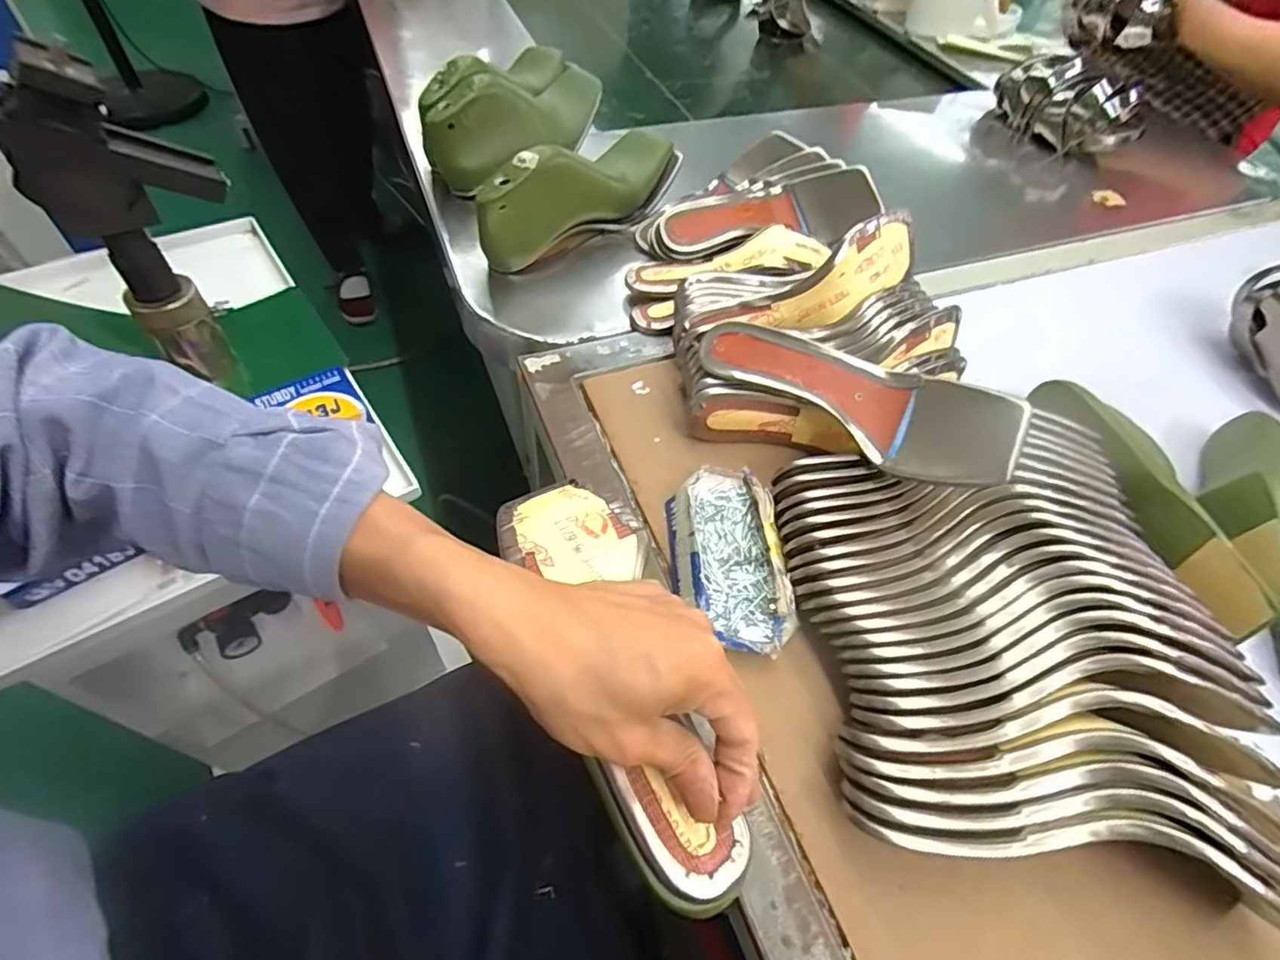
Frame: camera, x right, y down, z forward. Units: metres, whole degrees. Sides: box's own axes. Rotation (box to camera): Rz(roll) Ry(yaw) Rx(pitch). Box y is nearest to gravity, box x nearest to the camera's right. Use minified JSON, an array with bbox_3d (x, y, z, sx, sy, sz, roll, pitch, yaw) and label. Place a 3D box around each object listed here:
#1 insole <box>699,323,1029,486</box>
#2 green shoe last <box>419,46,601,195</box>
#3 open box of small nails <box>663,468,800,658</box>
[{"bbox_3d":[0.153,-0.073,0.431,0.227,0.063,0.077,38,59,20],"label":"insole"},{"bbox_3d":[-0.139,-0.448,0.721,0.143,0.088,0.257,19,55,9],"label":"green shoe last"},{"bbox_3d":[0.059,0.052,0.421,0.075,0.030,0.138,-1,54,-6],"label":"open box of small nails"}]

